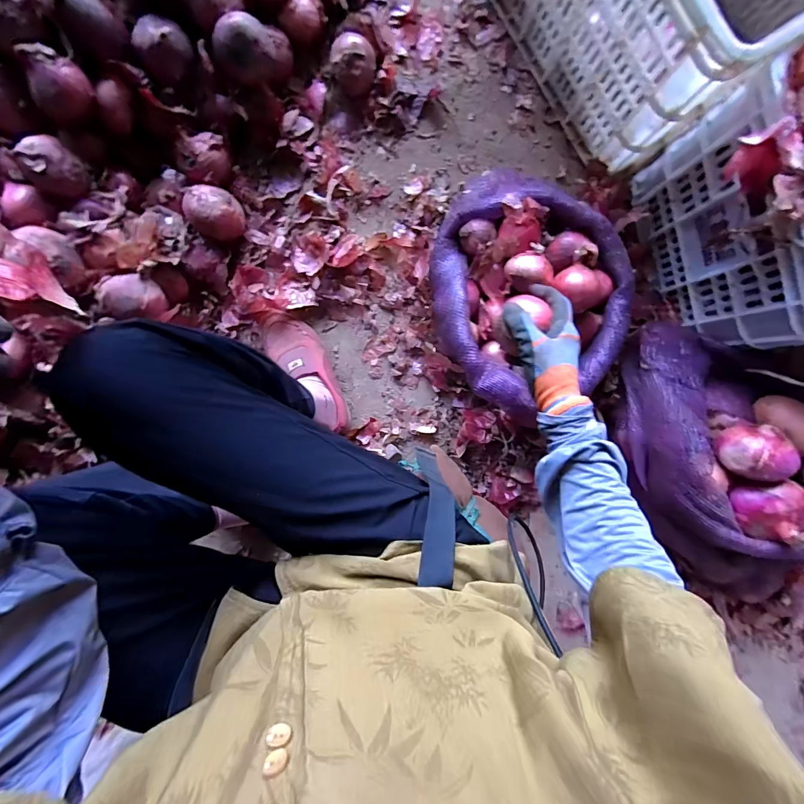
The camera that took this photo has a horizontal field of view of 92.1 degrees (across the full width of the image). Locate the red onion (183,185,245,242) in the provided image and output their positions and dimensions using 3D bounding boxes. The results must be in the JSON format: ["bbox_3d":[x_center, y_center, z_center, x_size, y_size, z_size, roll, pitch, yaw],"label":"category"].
[{"bbox_3d":[-0.306,-0.310,0.648,0.075,0.082,0.079,0,95,-1],"label":"red onion"}]

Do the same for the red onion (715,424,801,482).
[{"bbox_3d":[0.483,0.068,0.530,0.072,0.061,0.072,1,95,-1],"label":"red onion"}]

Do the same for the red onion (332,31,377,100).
[{"bbox_3d":[-0.080,-0.564,0.654,0.072,0.068,0.083,-5,95,-1],"label":"red onion"}]

